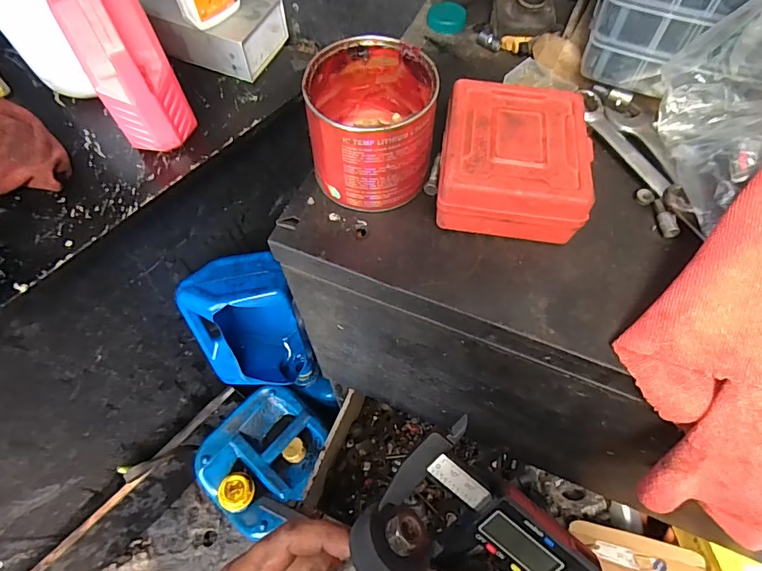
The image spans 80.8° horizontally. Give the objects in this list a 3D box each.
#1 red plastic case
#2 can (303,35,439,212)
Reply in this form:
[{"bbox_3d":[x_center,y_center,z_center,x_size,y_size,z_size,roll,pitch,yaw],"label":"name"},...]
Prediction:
[{"bbox_3d":[0.108,-0.105,0.369,0.117,0.053,0.134,8,63,5],"label":"red plastic case"},{"bbox_3d":[-0.007,-0.131,0.366,0.091,0.086,0.105,0,63,1],"label":"can"}]

